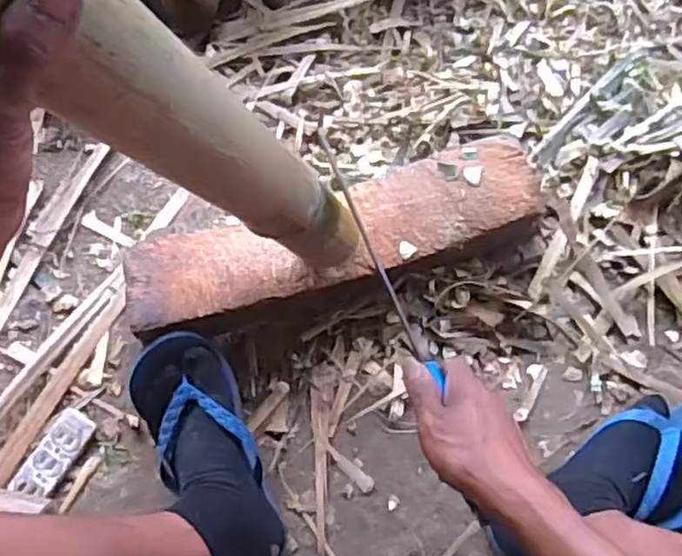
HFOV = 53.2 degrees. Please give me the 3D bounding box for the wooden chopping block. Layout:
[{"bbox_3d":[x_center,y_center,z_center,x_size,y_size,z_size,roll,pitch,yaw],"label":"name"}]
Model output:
[{"bbox_3d":[-0.006,-0.033,0.741,0.425,0.111,0.113,-14,69,-5],"label":"wooden chopping block"}]

